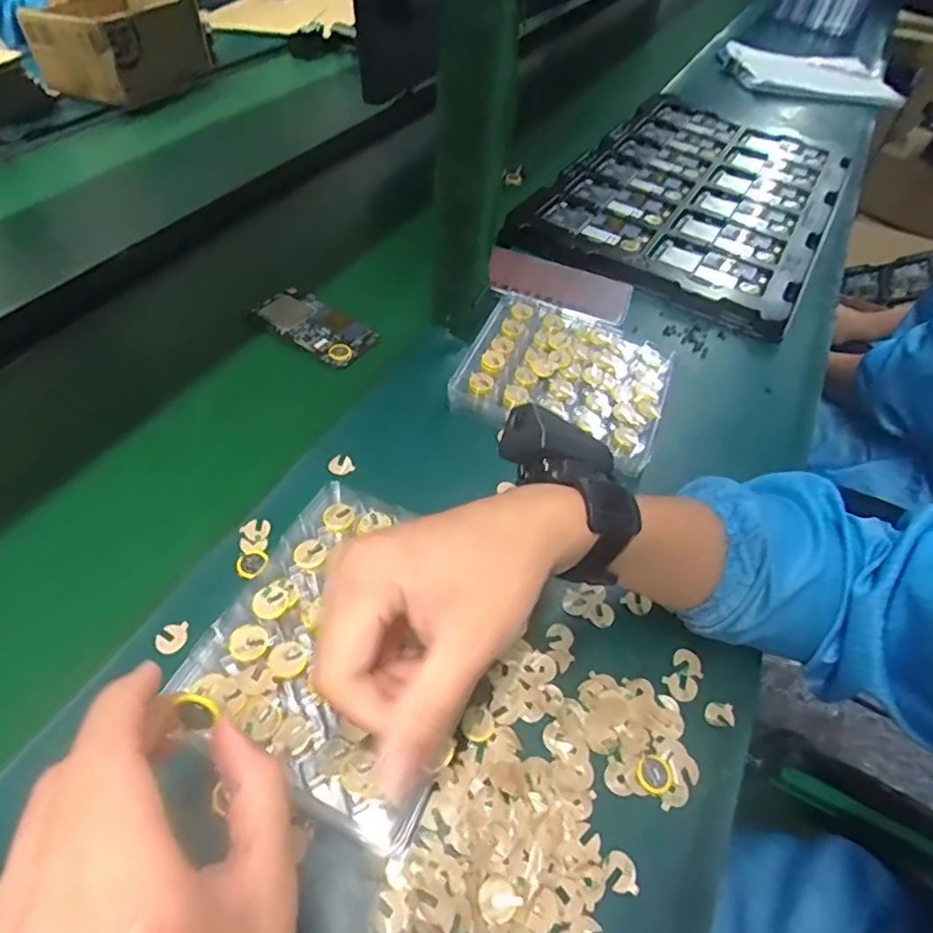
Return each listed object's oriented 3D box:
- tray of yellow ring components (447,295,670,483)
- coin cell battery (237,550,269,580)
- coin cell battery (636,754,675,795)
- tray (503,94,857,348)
[{"bbox_3d":[0.088,-0.087,0.519,0.165,0.023,0.146,19,50,11],"label":"tray of yellow ring components"},{"bbox_3d":[-0.143,0.066,0.402,0.023,0.004,0.022,6,47,11],"label":"coin cell battery"},{"bbox_3d":[0.108,0.176,0.344,0.021,0.004,0.019,25,51,16],"label":"coin cell battery"},{"bbox_3d":[0.308,-0.374,0.794,0.323,0.025,0.532,24,51,15],"label":"tray"}]

